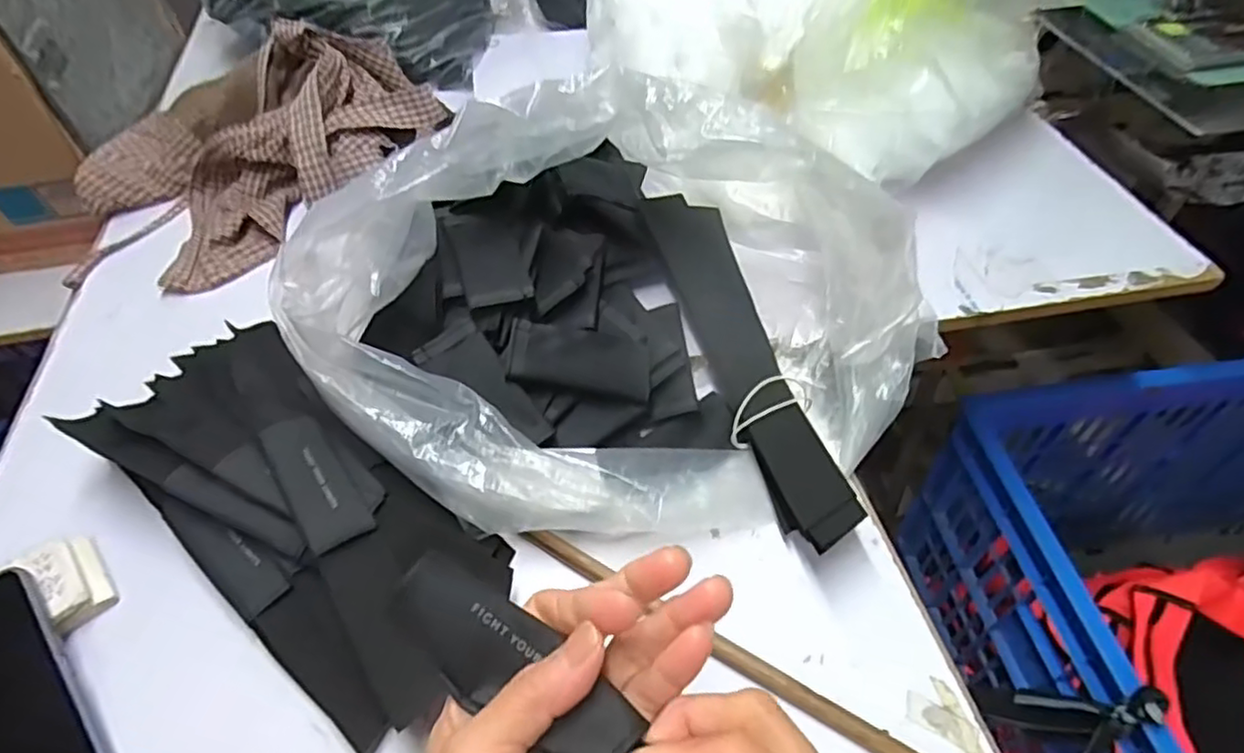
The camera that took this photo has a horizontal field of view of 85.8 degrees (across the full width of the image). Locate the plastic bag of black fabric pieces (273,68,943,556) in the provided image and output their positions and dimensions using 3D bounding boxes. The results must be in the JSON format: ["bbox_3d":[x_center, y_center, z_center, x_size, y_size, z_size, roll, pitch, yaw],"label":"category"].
[{"bbox_3d":[0.016,-0.064,0.471,0.372,0.180,0.383,30,57,25],"label":"plastic bag of black fabric pieces"}]

